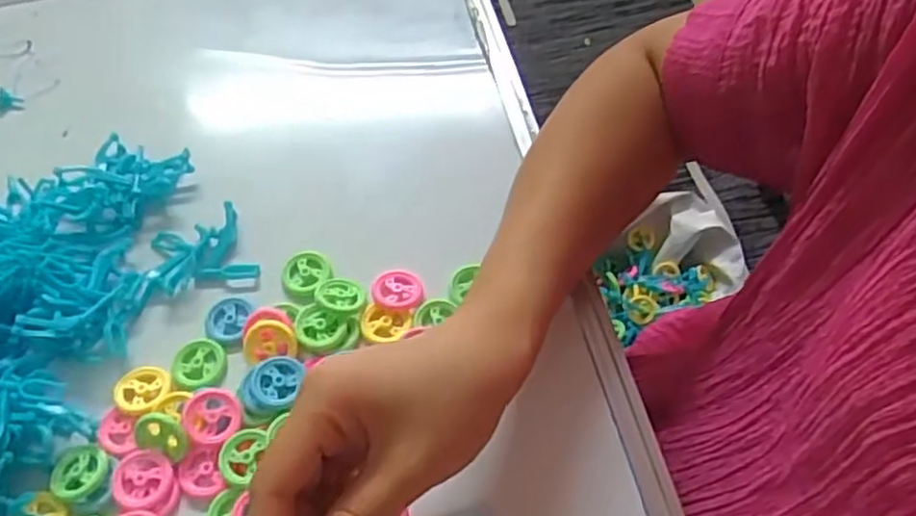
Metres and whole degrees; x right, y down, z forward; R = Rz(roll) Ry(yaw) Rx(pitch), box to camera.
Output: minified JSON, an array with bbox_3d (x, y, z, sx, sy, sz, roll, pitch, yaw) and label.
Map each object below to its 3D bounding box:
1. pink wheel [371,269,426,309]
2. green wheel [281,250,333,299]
[{"bbox_3d":[-0.035,0.017,0.420,0.029,0.006,0.026,-4,58,0],"label":"pink wheel"},{"bbox_3d":[-0.090,0.009,0.429,0.029,0.009,0.031,-1,58,2],"label":"green wheel"}]

